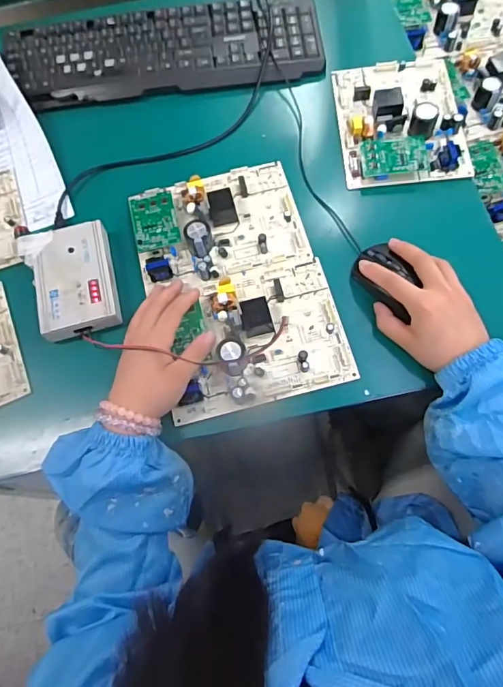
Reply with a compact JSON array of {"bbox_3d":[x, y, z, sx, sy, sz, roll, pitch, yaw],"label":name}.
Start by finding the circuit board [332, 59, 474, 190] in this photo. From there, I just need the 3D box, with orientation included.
[{"bbox_3d":[0.183,-0.278,0.563,0.145,0.035,0.182,-3,70,3],"label":"circuit board"}]

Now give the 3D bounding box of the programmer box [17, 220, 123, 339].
[{"bbox_3d":[-0.195,-0.070,0.509,0.088,0.024,0.126,-19,69,-3],"label":"programmer box"}]

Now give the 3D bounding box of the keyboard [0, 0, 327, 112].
[{"bbox_3d":[-0.120,-0.394,0.627,0.420,0.027,0.147,-6,69,2],"label":"keyboard"}]

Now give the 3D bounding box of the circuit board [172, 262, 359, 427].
[{"bbox_3d":[0.003,-0.011,0.471,0.177,0.031,0.141,-14,71,-3],"label":"circuit board"}]

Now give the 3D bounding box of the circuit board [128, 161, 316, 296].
[{"bbox_3d":[-0.038,-0.136,0.521,0.186,0.030,0.148,-15,69,-1],"label":"circuit board"}]

